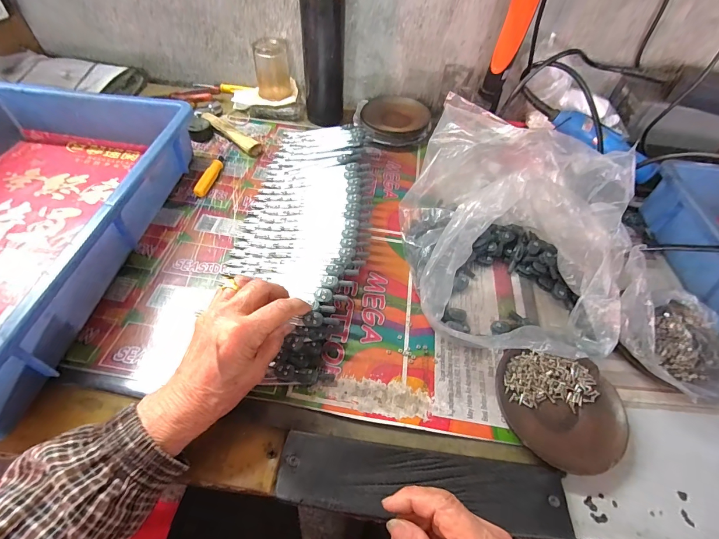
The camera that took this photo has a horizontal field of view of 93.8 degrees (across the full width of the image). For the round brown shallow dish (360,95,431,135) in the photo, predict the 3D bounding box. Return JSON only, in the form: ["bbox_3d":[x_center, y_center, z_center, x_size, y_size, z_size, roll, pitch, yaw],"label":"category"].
[{"bbox_3d":[0.062,-0.272,0.594,0.116,0.021,0.102,2,53,-4],"label":"round brown shallow dish"}]

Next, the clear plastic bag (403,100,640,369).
[{"bbox_3d":[0.189,-0.057,0.395,0.263,0.110,0.306,5,53,-1],"label":"clear plastic bag"}]

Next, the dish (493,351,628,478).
[{"bbox_3d":[0.182,0.128,0.309,0.110,0.019,0.101,3,53,-3],"label":"dish"}]

